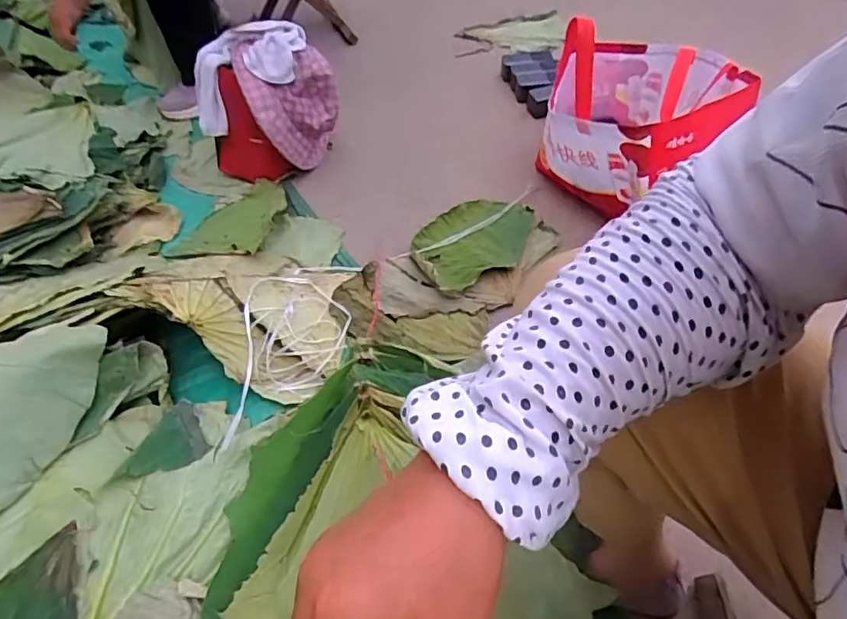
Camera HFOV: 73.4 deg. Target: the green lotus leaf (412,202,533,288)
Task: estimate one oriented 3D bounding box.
[{"bbox_3d":[0.106,-0.136,1.072,0.247,0.042,0.216,-18,51,-12],"label":"green lotus leaf"}]

